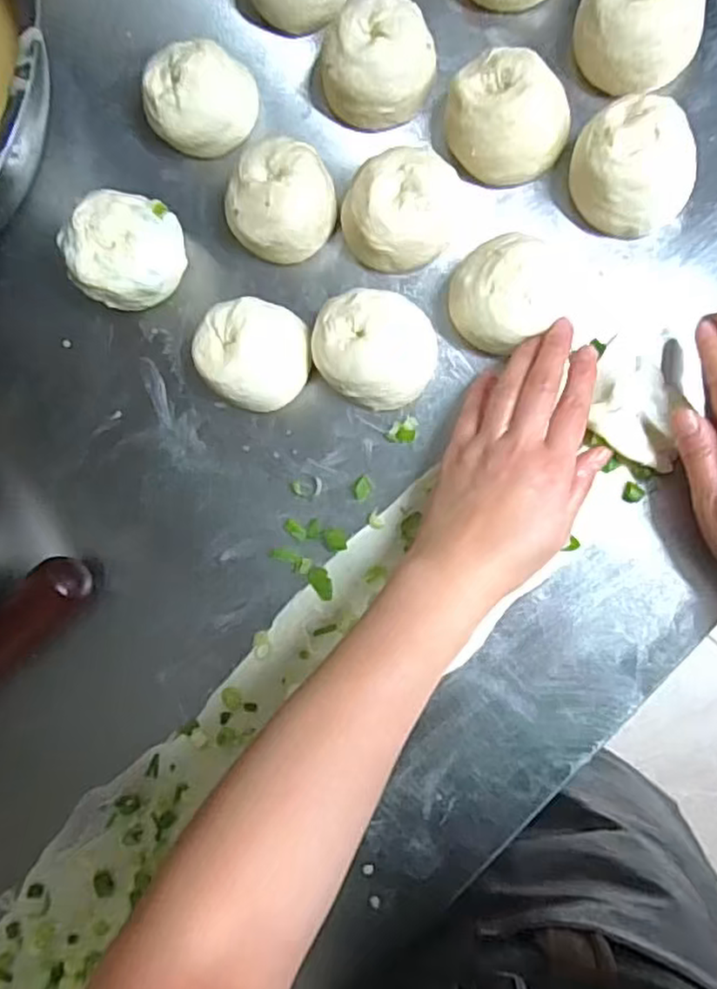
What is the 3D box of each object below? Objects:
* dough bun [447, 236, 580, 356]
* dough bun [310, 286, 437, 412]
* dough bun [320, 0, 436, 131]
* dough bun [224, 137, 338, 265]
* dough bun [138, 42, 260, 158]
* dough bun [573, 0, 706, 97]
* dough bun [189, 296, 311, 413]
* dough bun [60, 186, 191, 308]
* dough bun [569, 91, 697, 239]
[{"bbox_3d":[0.090,-0.118,0.405,0.069,0.045,0.064,0,87,9],"label":"dough bun"},{"bbox_3d":[0.011,-0.090,0.430,0.072,0.044,0.066,0,87,9],"label":"dough bun"},{"bbox_3d":[0.012,-0.275,0.439,0.070,0.044,0.064,0,87,9],"label":"dough bun"},{"bbox_3d":[-0.051,-0.190,0.445,0.068,0.047,0.071,0,87,9],"label":"dough bun"},{"bbox_3d":[-0.108,-0.261,0.456,0.070,0.049,0.059,1,87,9],"label":"dough bun"},{"bbox_3d":[0.172,-0.287,0.417,0.067,0.045,0.068,0,87,9],"label":"dough bun"},{"bbox_3d":[-0.066,-0.089,0.441,0.066,0.049,0.064,0,87,9],"label":"dough bun"},{"bbox_3d":[-0.152,-0.157,0.450,0.071,0.062,0.067,4,88,9],"label":"dough bun"},{"bbox_3d":[0.167,-0.195,0.411,0.067,0.048,0.067,0,87,9],"label":"dough bun"}]

